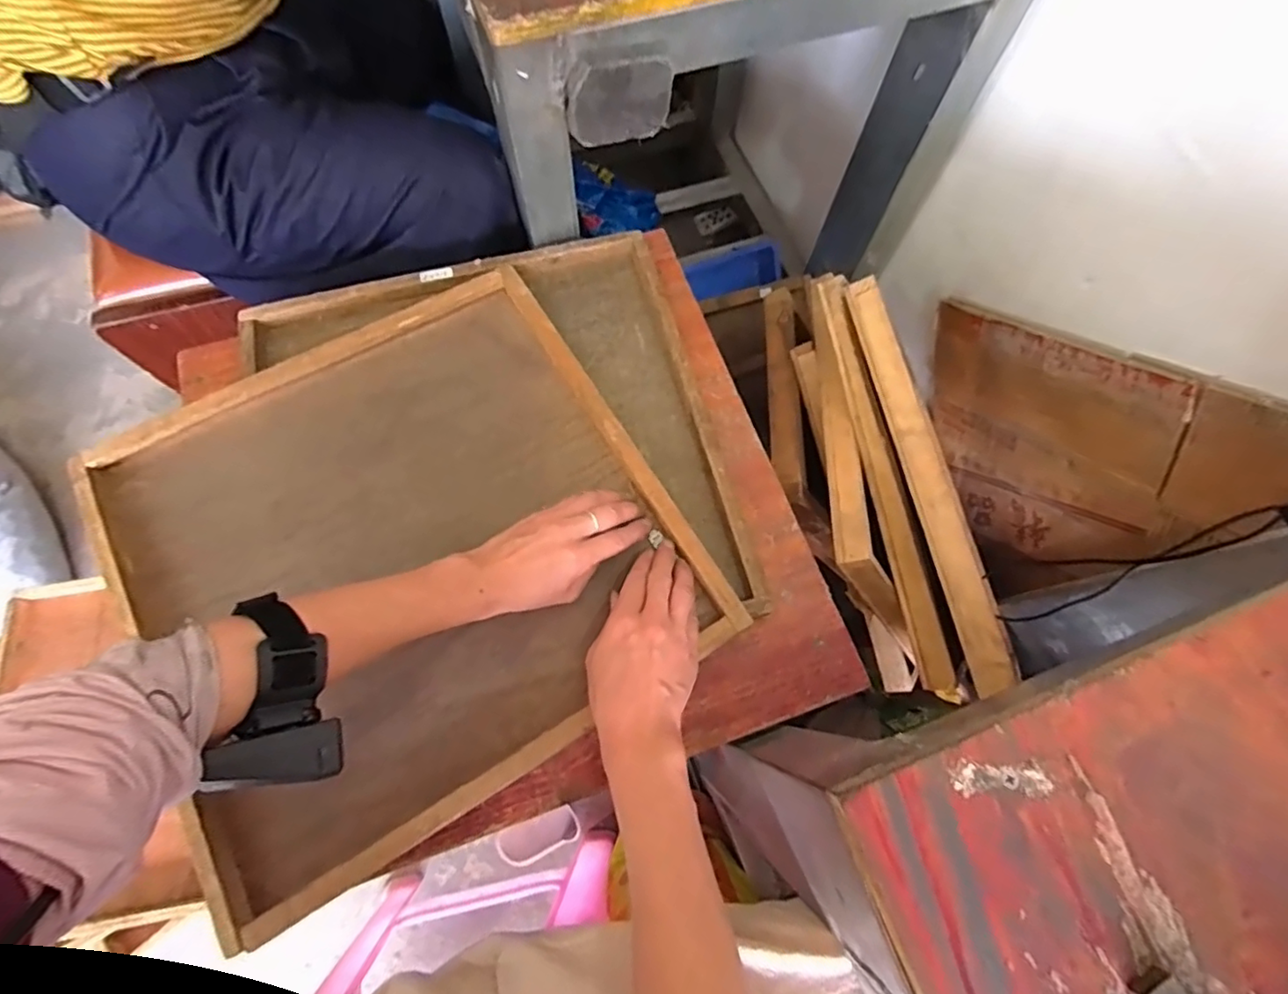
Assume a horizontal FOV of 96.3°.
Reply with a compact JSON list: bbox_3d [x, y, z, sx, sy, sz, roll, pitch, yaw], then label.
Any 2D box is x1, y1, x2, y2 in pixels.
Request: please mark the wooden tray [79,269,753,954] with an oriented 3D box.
[{"bbox_3d":[-0.190,0.036,0.467,0.396,0.042,0.395,-30,74,-11],"label":"wooden tray"}]

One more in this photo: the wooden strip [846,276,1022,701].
[{"bbox_3d":[0.243,-0.027,0.501,0.028,0.026,0.372,-9,71,-4],"label":"wooden strip"}]

